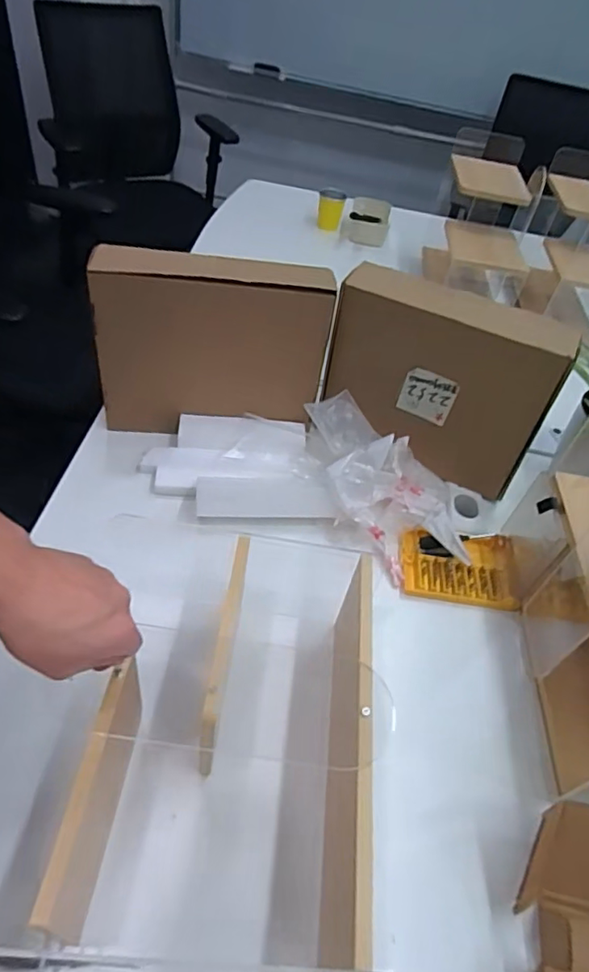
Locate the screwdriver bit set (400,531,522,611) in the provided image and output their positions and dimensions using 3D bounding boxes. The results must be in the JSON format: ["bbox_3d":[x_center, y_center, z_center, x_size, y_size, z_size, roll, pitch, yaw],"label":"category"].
[{"bbox_3d":[0.228,0.109,0.780,0.160,0.026,0.113,9,48,-1],"label":"screwdriver bit set"}]

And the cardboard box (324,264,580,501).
[{"bbox_3d":[0.203,-0.153,0.818,0.305,0.240,0.089,24,49,12],"label":"cardboard box"}]

